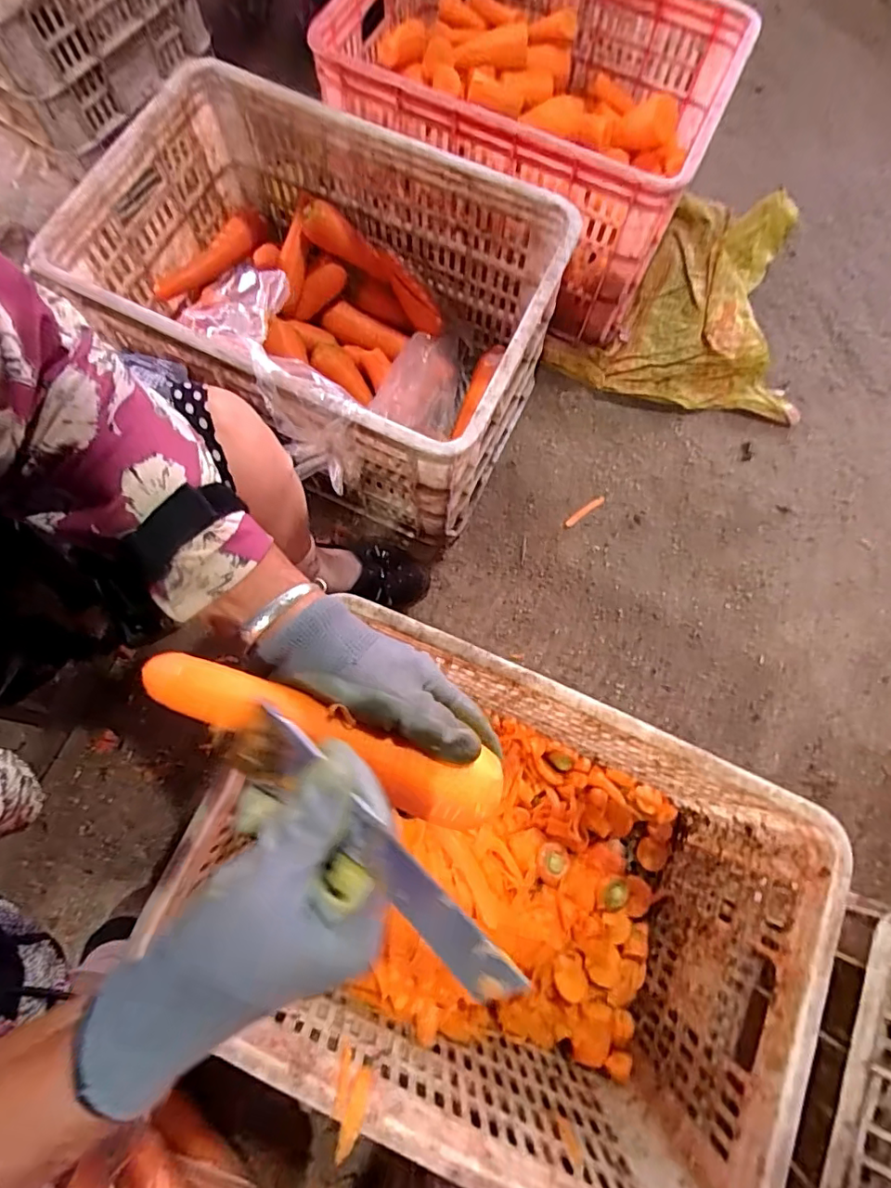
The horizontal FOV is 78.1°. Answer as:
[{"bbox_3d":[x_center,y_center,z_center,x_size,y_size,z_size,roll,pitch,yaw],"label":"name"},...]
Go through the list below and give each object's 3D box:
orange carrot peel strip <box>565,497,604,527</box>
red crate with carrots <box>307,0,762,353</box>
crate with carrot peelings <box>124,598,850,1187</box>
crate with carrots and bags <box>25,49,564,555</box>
[{"bbox_3d":[0.211,-0.125,0.831,0.077,0.007,0.012,-37,78,-10],"label":"orange carrot peel strip"},{"bbox_3d":[0.125,-0.690,0.826,0.502,0.275,0.384,28,77,5],"label":"red crate with carrots"},{"bbox_3d":[0.064,0.292,0.573,0.472,0.282,0.355,24,76,4],"label":"crate with carrot peelings"},{"bbox_3d":[-0.145,-0.336,0.721,0.508,0.294,0.370,28,77,5],"label":"crate with carrots and bags"}]

